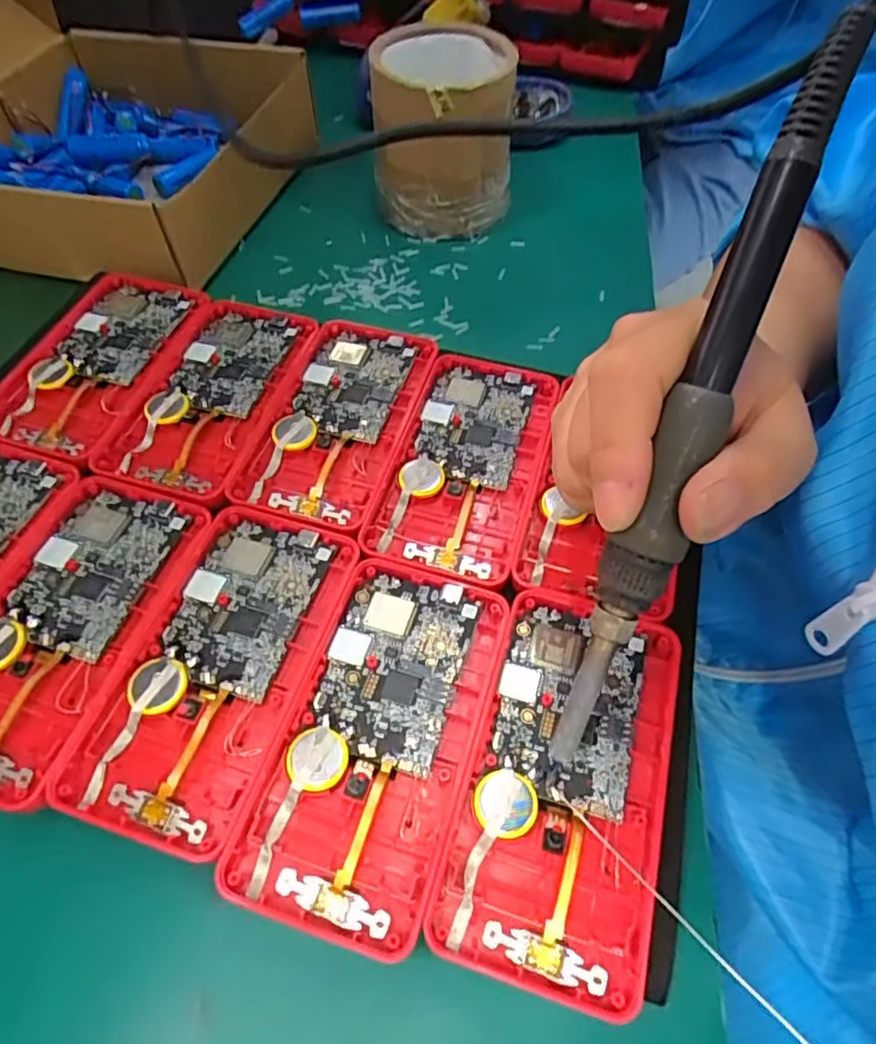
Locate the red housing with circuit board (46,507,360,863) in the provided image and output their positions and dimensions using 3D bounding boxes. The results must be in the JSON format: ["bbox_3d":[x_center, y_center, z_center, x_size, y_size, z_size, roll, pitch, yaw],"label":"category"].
[{"bbox_3d":[-0.079,0.048,0.226,0.063,0.009,0.120,14,58,12],"label":"red housing with circuit board"}]

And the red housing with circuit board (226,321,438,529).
[{"bbox_3d":[-0.045,-0.050,0.296,0.064,0.010,0.116,11,58,10],"label":"red housing with circuit board"}]

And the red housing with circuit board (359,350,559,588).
[{"bbox_3d":[0.012,-0.029,0.282,0.061,0.009,0.119,13,58,11],"label":"red housing with circuit board"}]

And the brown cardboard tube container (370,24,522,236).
[{"bbox_3d":[0.003,-0.239,0.391,0.084,0.088,0.090,-2,56,1],"label":"brown cardboard tube container"}]

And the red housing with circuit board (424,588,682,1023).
[{"bbox_3d":[0.042,0.081,0.208,0.062,0.010,0.120,14,58,11],"label":"red housing with circuit board"}]

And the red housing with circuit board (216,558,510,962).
[{"bbox_3d":[-0.020,0.069,0.213,0.062,0.009,0.120,13,58,11],"label":"red housing with circuit board"}]

